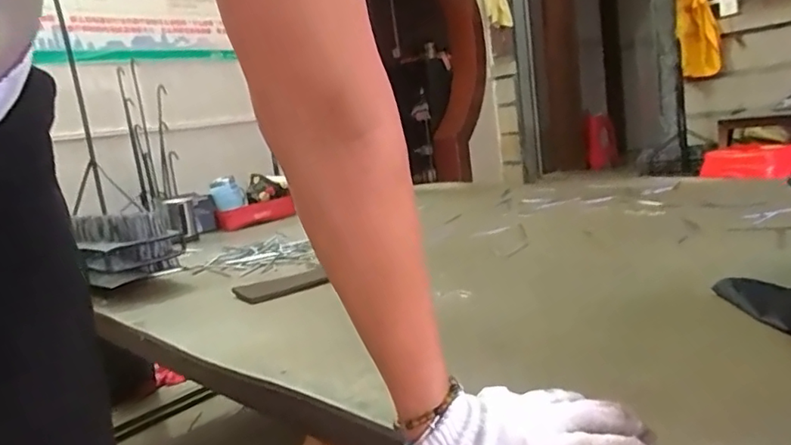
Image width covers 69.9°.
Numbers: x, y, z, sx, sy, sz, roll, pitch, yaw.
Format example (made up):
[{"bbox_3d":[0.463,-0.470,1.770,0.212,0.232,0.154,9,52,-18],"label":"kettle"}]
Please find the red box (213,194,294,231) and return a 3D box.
[{"bbox_3d":[-0.428,-0.028,1.734,0.229,0.059,0.061,-14,11,-32],"label":"red box"}]

